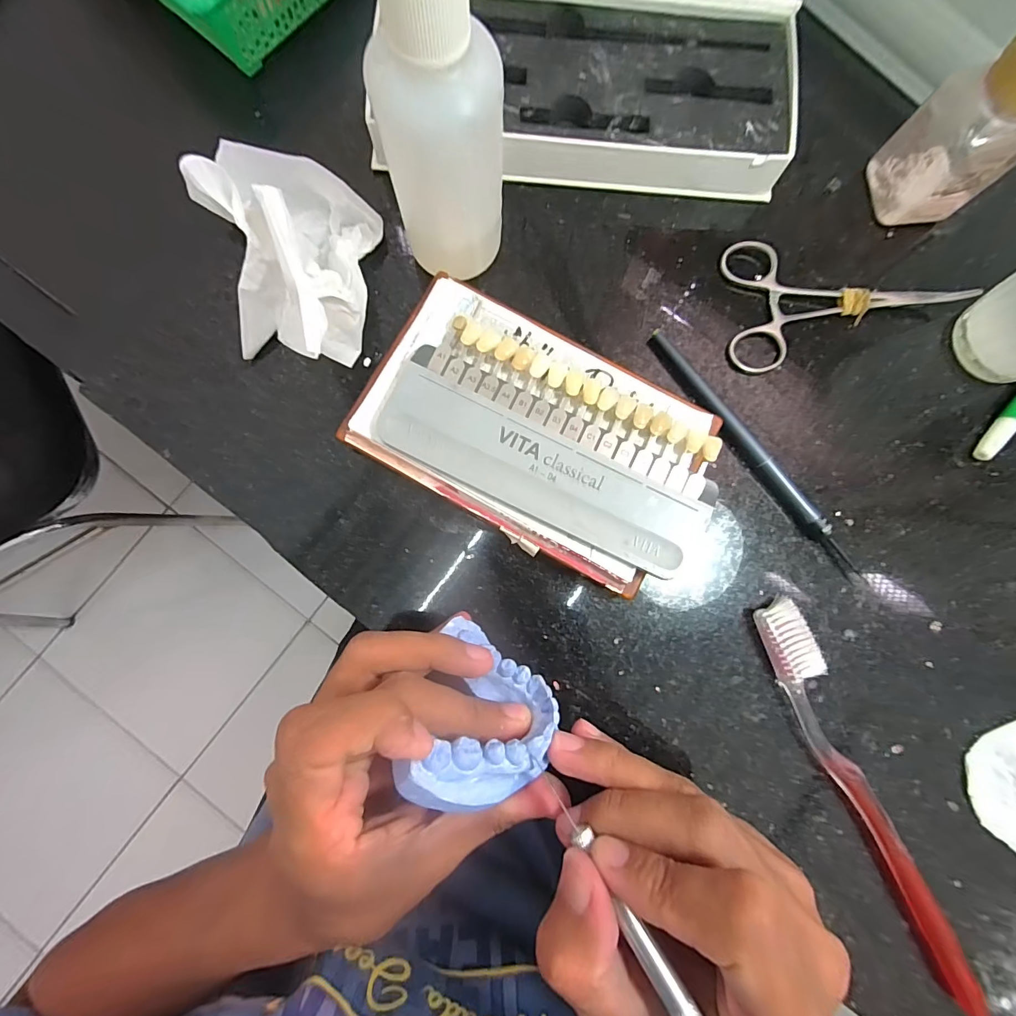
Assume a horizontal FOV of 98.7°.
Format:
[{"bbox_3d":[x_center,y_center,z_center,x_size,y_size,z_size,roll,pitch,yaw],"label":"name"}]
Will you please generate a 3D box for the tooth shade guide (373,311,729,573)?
[{"bbox_3d":[0.020,-0.030,0.194,0.144,0.009,0.071,25,84,1],"label":"tooth shade guide"}]

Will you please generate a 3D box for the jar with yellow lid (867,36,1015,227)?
[{"bbox_3d":[0.213,-0.173,0.202,0.035,0.071,0.042,-17,83,-2],"label":"jar with yellow lid"}]

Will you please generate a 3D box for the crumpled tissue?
[{"bbox_3d":[-0.108,-0.127,0.207,0.086,0.035,0.124,-1,83,-1],"label":"crumpled tissue"}]

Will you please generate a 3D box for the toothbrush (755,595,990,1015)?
[{"bbox_3d":[0.157,0.129,0.196,0.021,0.012,0.180,-21,84,-3],"label":"toothbrush"}]

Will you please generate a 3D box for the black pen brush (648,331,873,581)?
[{"bbox_3d":[0.122,-0.028,0.216,0.009,0.009,0.153,-36,85,-5],"label":"black pen brush"}]

